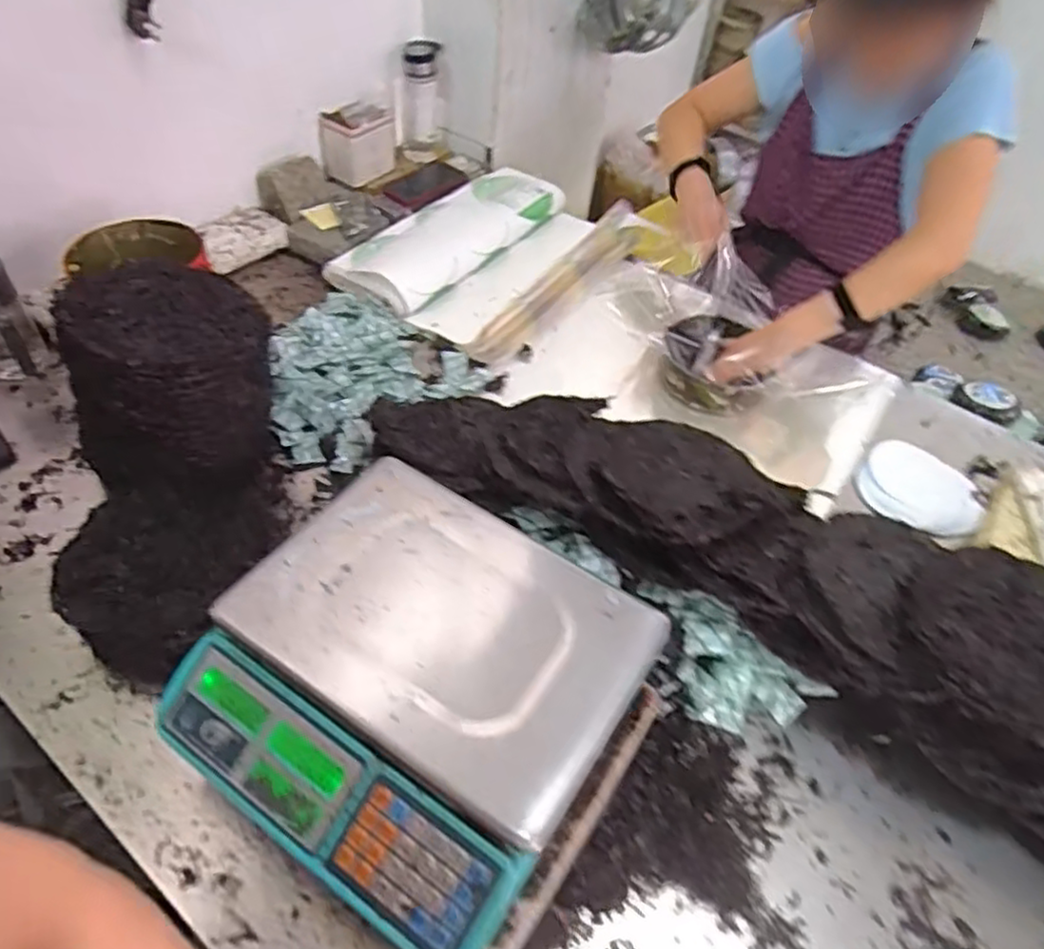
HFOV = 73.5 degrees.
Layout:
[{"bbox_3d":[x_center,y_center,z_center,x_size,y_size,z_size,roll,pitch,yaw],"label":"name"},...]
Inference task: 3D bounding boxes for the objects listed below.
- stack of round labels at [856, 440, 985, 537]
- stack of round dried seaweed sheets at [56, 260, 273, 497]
[{"bbox_3d":[0.560,0.022,0.984,0.157,0.021,0.130,33,53,22],"label":"stack of round labels"},{"bbox_3d":[-0.406,-0.102,0.818,0.220,0.223,0.204,-23,54,-25],"label":"stack of round dried seaweed sheets"}]

